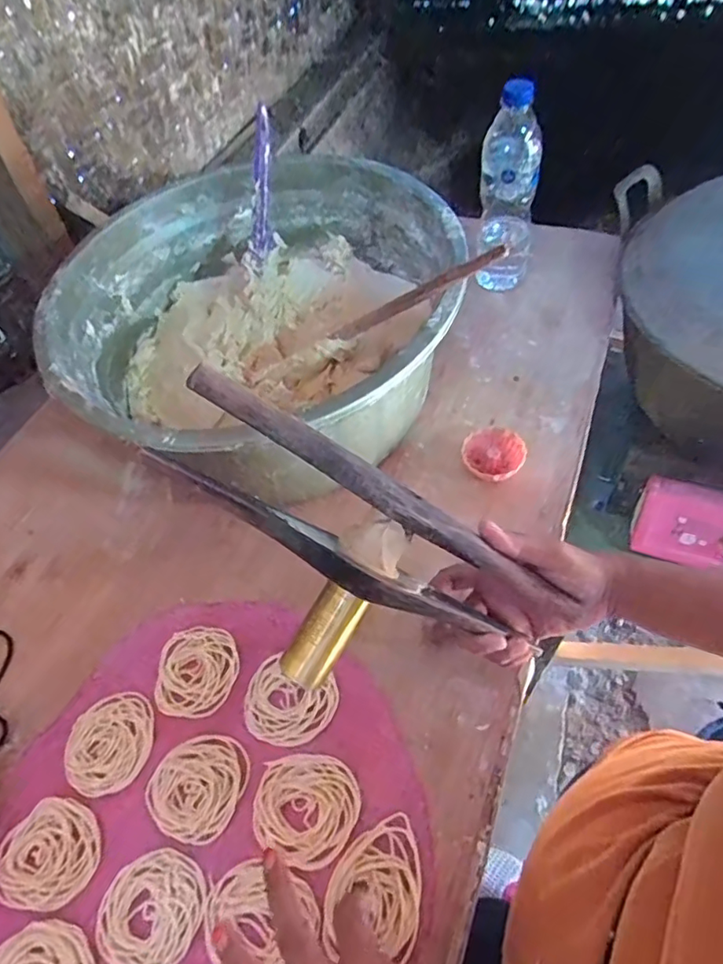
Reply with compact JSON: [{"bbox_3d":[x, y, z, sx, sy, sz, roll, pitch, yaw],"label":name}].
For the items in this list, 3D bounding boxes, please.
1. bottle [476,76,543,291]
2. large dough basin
[{"bbox_3d":[0.170,-0.337,0.659,0.068,0.214,0.056,11,56,13],"label":"bottle"},{"bbox_3d":[-0.105,-0.165,0.592,0.390,0.159,0.402,-3,54,5],"label":"large dough basin"}]

